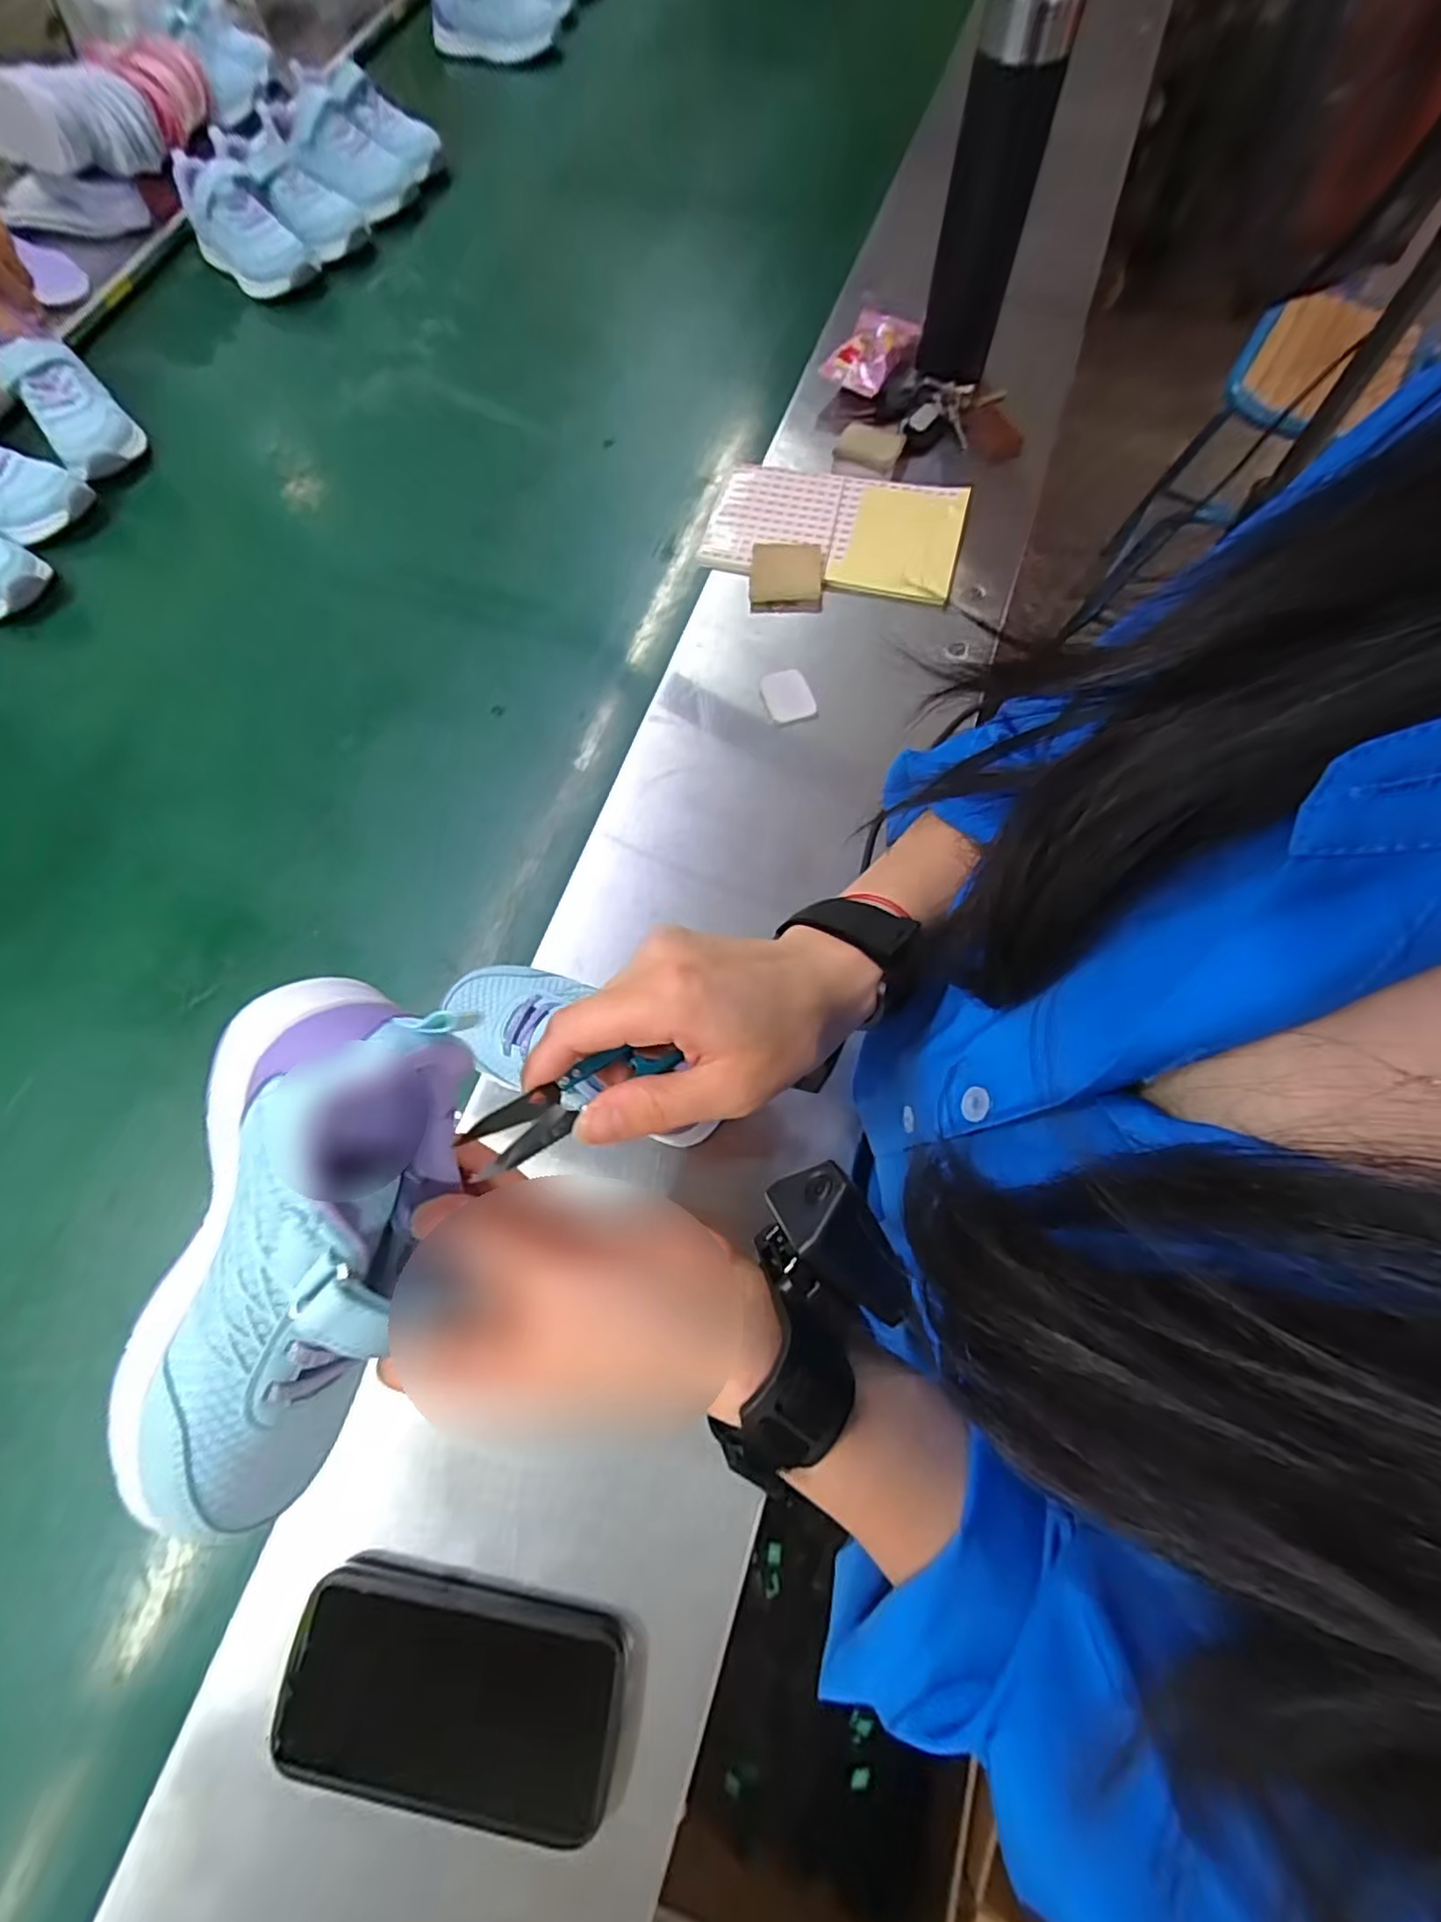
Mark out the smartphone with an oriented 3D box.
[{"bbox_3d":[-0.130,0.357,0.326,0.161,0.014,0.084,7,69,7],"label":"smartphone"}]

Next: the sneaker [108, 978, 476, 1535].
[{"bbox_3d":[-0.139,0.097,0.220,0.081,0.056,0.175,16,84,5],"label":"sneaker"}]

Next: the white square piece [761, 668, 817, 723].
[{"bbox_3d":[0.052,-0.207,0.523,0.035,0.004,0.048,-17,68,-2],"label":"white square piece"}]

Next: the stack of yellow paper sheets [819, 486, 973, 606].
[{"bbox_3d":[0.150,-0.354,0.564,0.098,0.013,0.117,13,70,9],"label":"stack of yellow paper sheets"}]

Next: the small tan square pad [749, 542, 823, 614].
[{"bbox_3d":[0.054,-0.320,0.558,0.058,0.017,0.059,3,71,0],"label":"small tan square pad"}]

